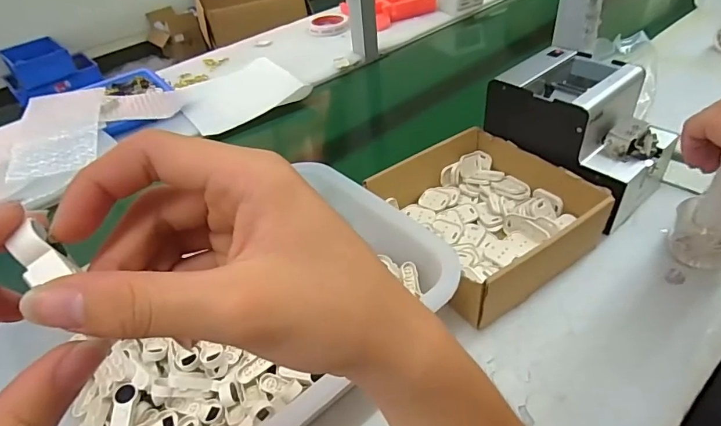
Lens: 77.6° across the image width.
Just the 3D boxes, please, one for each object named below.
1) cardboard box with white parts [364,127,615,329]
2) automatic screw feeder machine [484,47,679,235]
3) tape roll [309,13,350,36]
[{"bbox_3d":[0.127,-0.006,0.515,0.188,0.066,0.224,-27,45,-21],"label":"cardboard box with white parts"},{"bbox_3d":[0.263,-0.101,0.531,0.136,0.119,0.176,-30,45,-24],"label":"automatic screw feeder machine"},{"bbox_3d":[-0.075,-0.462,1.097,0.094,0.026,0.094,-4,41,4],"label":"tape roll"}]

